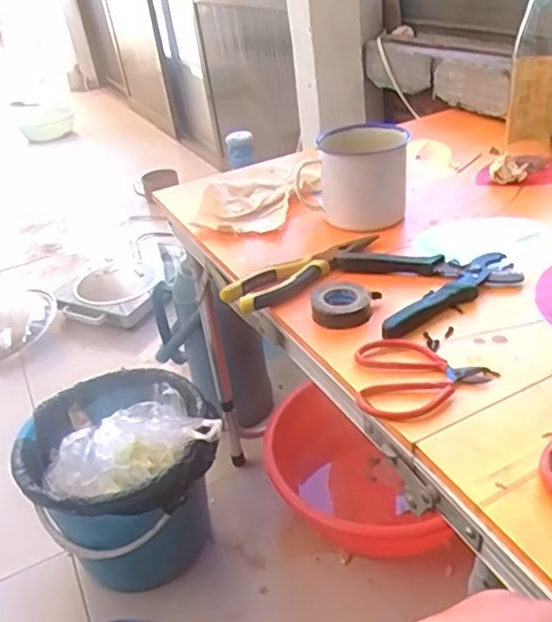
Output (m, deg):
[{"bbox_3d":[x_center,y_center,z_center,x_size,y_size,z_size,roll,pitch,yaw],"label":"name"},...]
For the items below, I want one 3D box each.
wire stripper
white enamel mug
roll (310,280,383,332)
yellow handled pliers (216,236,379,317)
[{"bbox_3d":[0.153,-0.030,0.583,0.152,0.018,0.136,-11,33,-7],"label":"wire stripper"},{"bbox_3d":[0.088,-0.155,0.714,0.119,0.097,0.087,-8,33,-2],"label":"white enamel mug"},{"bbox_3d":[0.064,-0.009,0.568,0.055,0.019,0.063,9,36,22],"label":"roll"},{"bbox_3d":[0.028,-0.042,0.626,0.174,0.020,0.049,-24,37,-25],"label":"yellow handled pliers"}]

